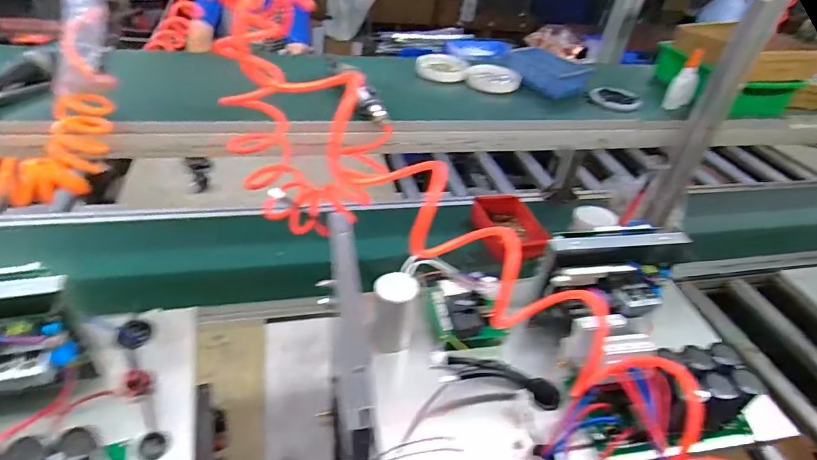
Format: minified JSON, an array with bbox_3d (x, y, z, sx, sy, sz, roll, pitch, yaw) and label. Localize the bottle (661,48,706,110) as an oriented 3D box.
[{"bbox_3d":[0.546,-0.295,0.953,0.044,0.119,0.030,24,41,20],"label":"bottle"}]

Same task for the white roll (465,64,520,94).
[{"bbox_3d":[0.170,-0.300,0.960,0.106,0.025,0.092,11,38,4],"label":"white roll"}]

